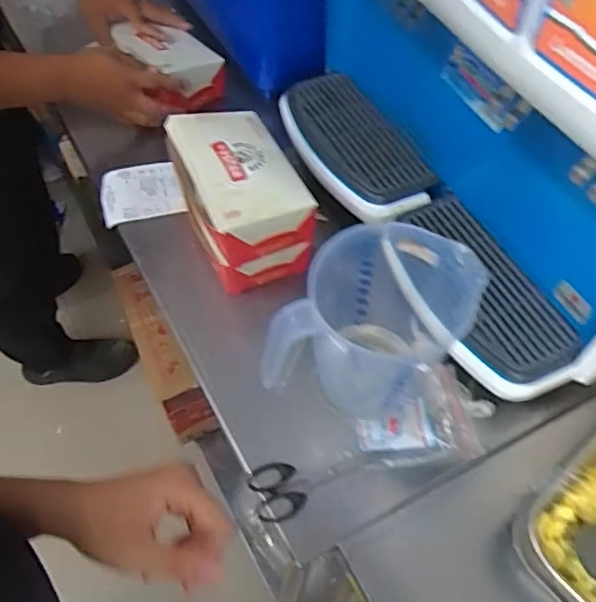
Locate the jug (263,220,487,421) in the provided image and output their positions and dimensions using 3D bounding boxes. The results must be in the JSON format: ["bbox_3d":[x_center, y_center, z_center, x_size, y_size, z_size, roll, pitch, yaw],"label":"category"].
[{"bbox_3d":[0.071,0.041,0.652,0.144,0.167,0.183,33,60,17],"label":"jug"}]

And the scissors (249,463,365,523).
[{"bbox_3d":[0.008,0.184,0.656,0.113,0.008,0.057,-20,60,-16],"label":"scissors"}]

